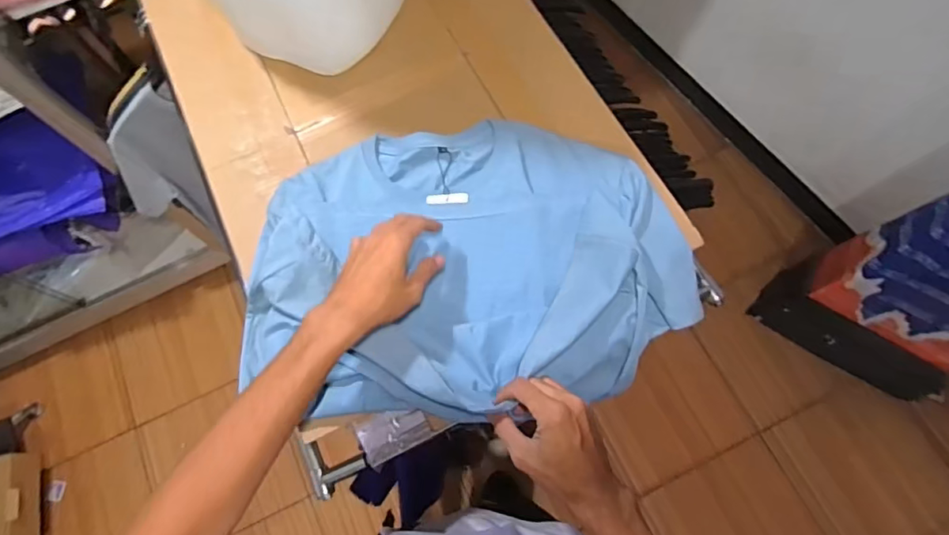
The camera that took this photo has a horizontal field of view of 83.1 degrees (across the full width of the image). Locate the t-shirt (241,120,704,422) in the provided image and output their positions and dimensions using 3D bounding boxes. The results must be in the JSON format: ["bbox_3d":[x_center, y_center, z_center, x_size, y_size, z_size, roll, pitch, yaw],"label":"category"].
[{"bbox_3d":[-0.009,-0.013,0.615,0.492,0.065,0.338,-5,71,0],"label":"t-shirt"}]

